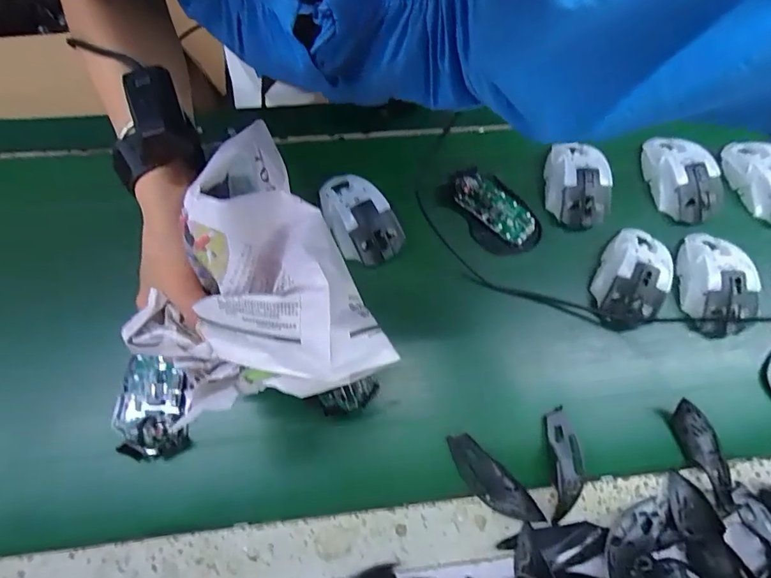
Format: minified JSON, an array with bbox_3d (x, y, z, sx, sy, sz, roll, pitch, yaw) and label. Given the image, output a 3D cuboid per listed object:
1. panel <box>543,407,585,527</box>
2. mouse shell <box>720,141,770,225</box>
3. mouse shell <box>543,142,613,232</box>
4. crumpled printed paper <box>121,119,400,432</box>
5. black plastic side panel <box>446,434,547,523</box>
[{"bbox_3d":[0.166,0.160,0.422,0.031,0.015,0.095,4,68,-1],"label":"panel"},{"bbox_3d":[0.440,-0.126,0.532,0.056,0.037,0.111,-34,72,-11],"label":"mouse shell"},{"bbox_3d":[0.215,-0.121,0.515,0.063,0.027,0.105,-5,69,-5],"label":"mouse shell"},{"bbox_3d":[-0.103,-0.007,0.307,0.145,0.092,0.194,-27,72,-12],"label":"crumpled printed paper"},{"bbox_3d":[0.096,0.173,0.414,0.033,0.015,0.096,-39,75,-16],"label":"black plastic side panel"}]

